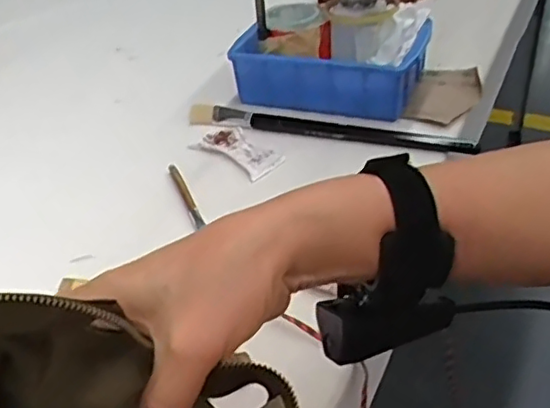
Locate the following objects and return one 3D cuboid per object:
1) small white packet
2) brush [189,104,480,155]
[{"bbox_3d":[-0.037,-0.055,0.636,0.046,0.004,0.094,-32,45,-30],"label":"small white packet"},{"bbox_3d":[0.047,-0.076,0.644,0.299,0.017,0.022,12,41,21],"label":"brush"}]

